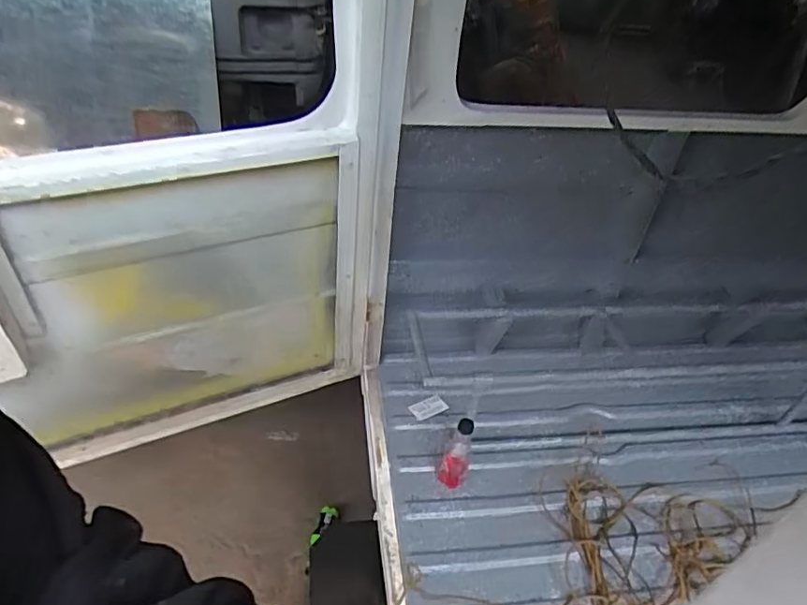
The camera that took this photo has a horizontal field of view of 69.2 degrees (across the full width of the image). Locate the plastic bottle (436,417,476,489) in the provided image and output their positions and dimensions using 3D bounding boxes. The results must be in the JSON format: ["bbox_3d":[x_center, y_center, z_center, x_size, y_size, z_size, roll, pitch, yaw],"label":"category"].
[{"bbox_3d":[0.110,0.313,1.206,0.061,0.162,0.066,15,42,9],"label":"plastic bottle"}]

